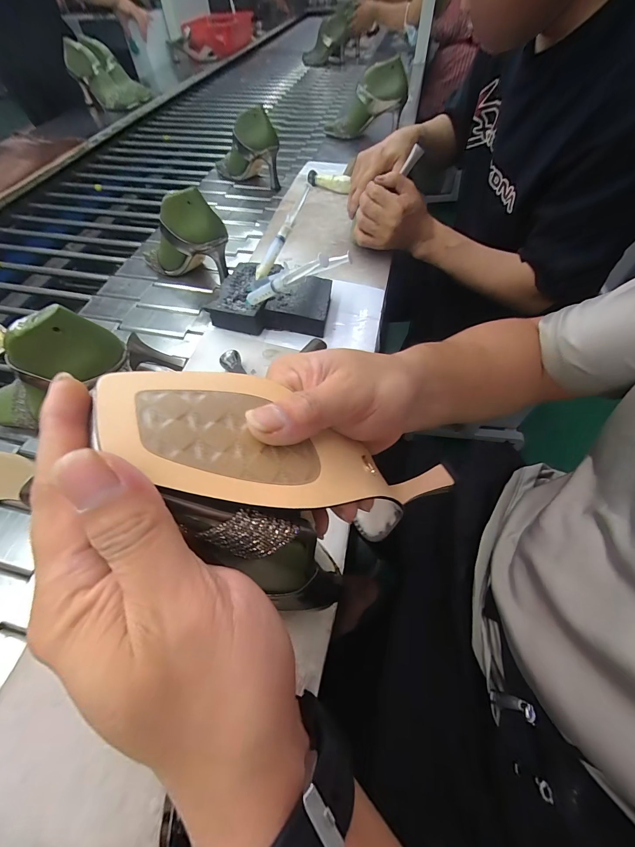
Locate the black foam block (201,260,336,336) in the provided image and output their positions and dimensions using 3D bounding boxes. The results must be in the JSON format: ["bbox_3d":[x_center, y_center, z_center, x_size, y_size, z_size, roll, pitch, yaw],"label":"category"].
[{"bbox_3d":[-0.060,-0.187,0.505,0.167,0.038,0.125,11,58,9],"label":"black foam block"}]

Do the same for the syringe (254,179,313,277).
[{"bbox_3d":[-0.050,-0.285,0.498,0.017,0.018,0.154,28,89,19],"label":"syringe"}]

